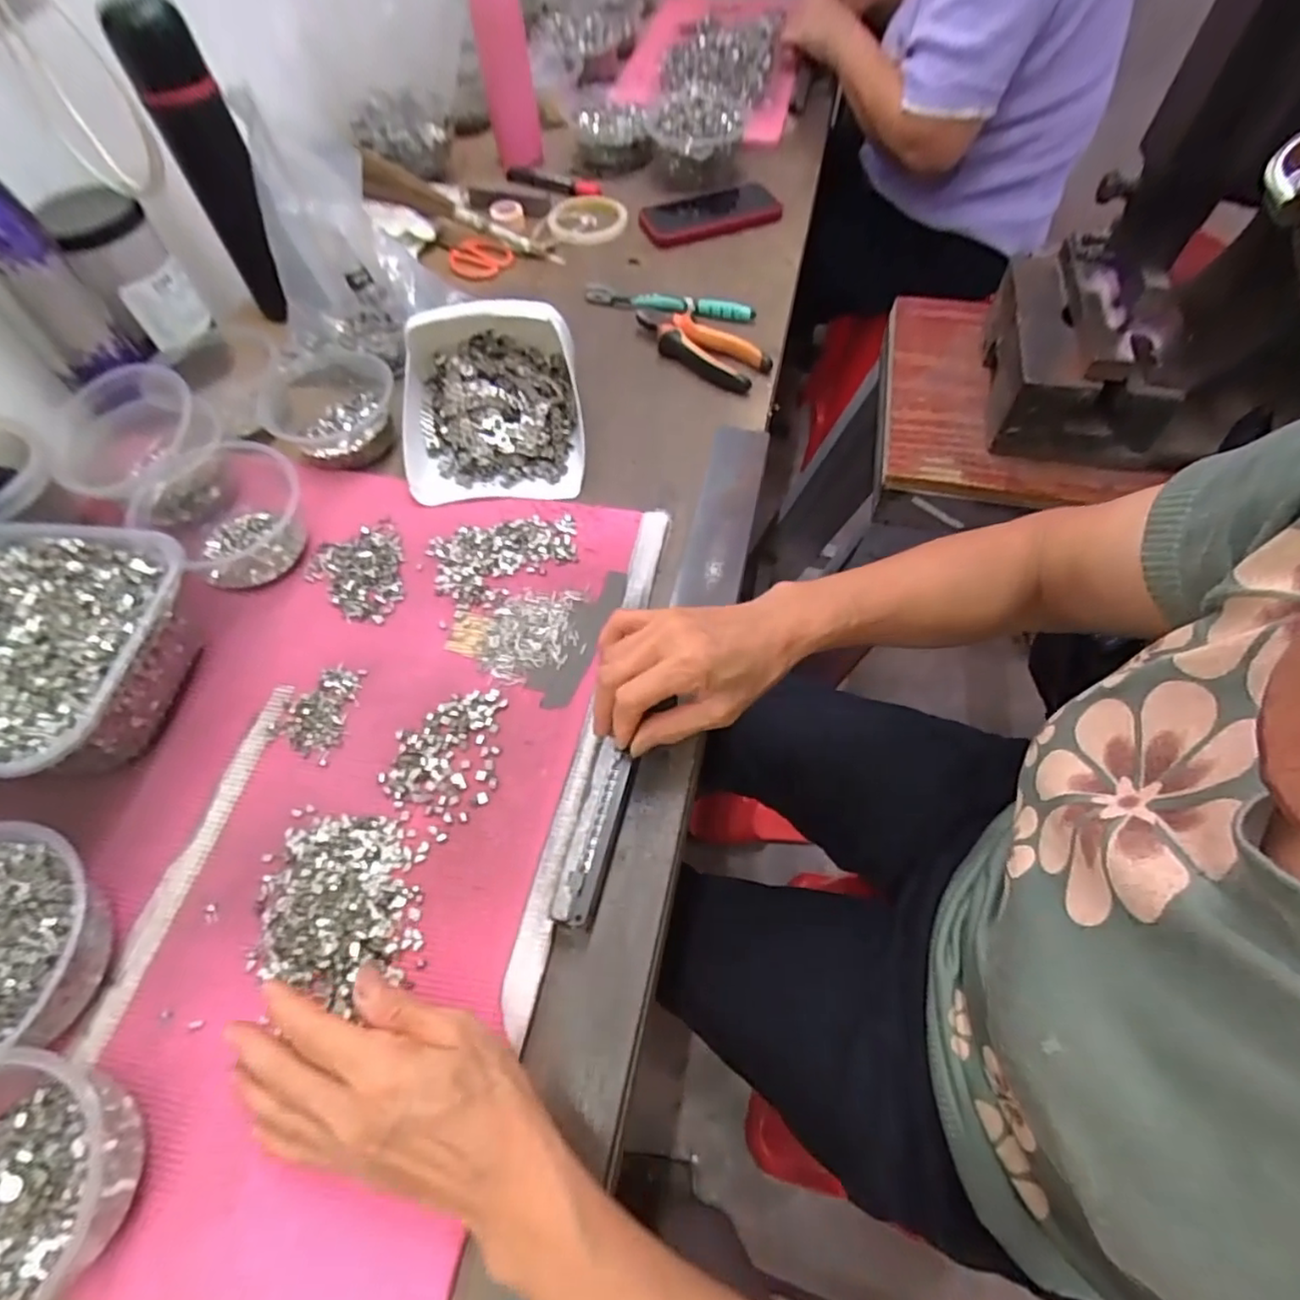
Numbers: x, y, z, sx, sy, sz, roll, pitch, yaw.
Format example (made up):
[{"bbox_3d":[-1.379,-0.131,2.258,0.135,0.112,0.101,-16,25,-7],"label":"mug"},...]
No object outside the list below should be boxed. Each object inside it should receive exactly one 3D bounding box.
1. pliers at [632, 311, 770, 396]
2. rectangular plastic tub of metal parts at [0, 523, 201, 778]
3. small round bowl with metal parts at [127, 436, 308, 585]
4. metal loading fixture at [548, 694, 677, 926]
[{"bbox_3d":[0.053,-0.309,0.656,0.145,0.027,0.055,31,65,20],"label":"pliers"},{"bbox_3d":[-0.404,0.010,0.430,0.175,0.079,0.171,3,59,5],"label":"rectangular plastic tub of metal parts"},{"bbox_3d":[-0.337,-0.109,0.505,0.123,0.065,0.106,26,63,17],"label":"small round bowl with metal parts"},{"bbox_3d":[-0.034,0.110,0.389,0.029,0.020,0.104,10,60,9],"label":"metal loading fixture"}]

